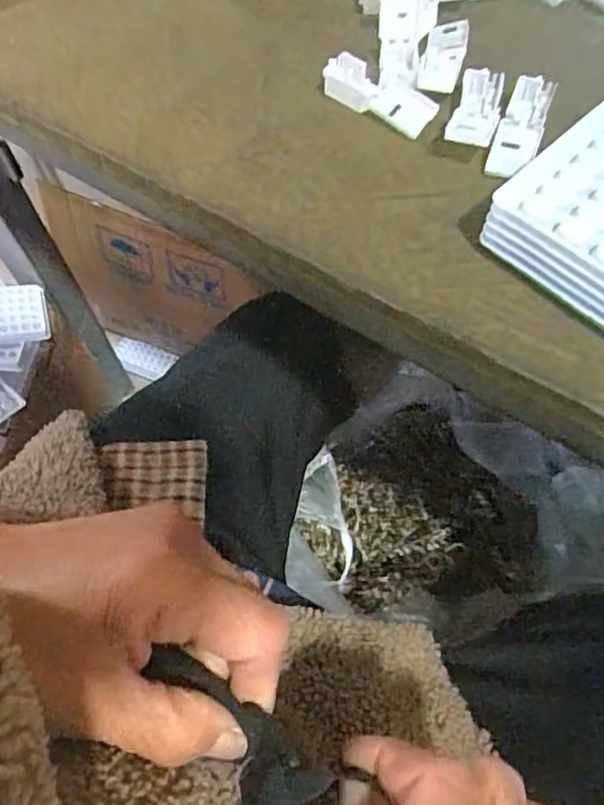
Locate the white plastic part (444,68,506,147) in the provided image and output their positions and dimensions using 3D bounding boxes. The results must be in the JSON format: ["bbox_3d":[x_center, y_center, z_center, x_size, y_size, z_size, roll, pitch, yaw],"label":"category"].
[{"bbox_3d":[0.080,-0.135,0.283,0.020,0.009,0.049,17,66,9],"label":"white plastic part"}]

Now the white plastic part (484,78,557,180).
[{"bbox_3d":[0.100,-0.125,0.280,0.019,0.013,0.057,21,67,11],"label":"white plastic part"}]

